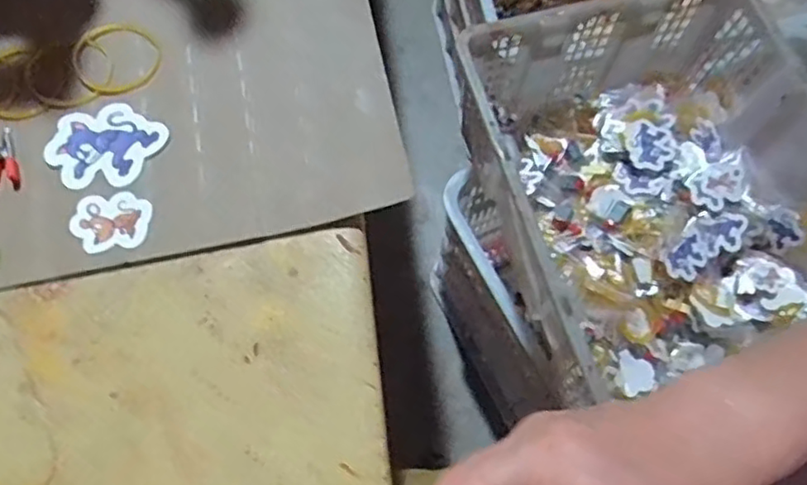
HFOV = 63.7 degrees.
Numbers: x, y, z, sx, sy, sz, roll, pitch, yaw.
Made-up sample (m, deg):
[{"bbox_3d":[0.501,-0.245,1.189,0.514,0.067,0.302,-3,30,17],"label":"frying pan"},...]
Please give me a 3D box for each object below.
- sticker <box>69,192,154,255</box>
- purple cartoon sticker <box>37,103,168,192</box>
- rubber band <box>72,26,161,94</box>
[{"bbox_3d":[-0.156,-0.012,0.346,0.041,0.004,0.032,-10,69,-6],"label":"sticker"},{"bbox_3d":[-0.169,-0.055,0.366,0.057,0.004,0.056,34,70,11],"label":"purple cartoon sticker"},{"bbox_3d":[-0.170,-0.108,0.385,0.047,0.005,0.051,1,68,-2],"label":"rubber band"}]

